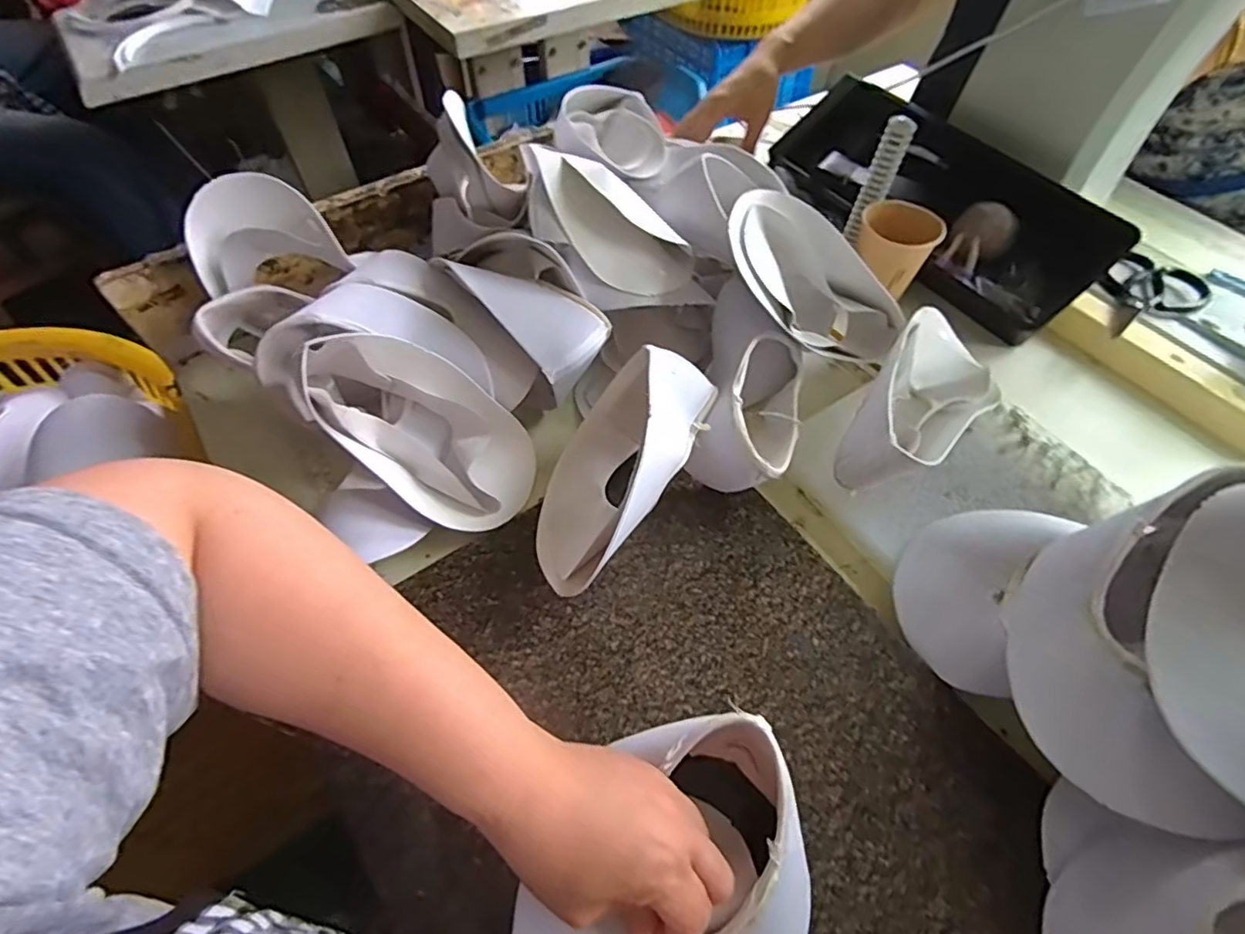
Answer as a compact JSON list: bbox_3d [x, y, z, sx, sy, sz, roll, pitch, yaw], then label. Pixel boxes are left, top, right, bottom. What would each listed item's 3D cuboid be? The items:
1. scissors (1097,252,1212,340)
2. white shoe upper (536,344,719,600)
[{"bbox_3d":[0.517,-0.167,0.586,0.170,0.015,0.085,-36,64,-22],"label":"scissors"},{"bbox_3d":[-0.008,-0.004,0.426,0.093,0.095,0.176,27,60,16],"label":"white shoe upper"}]

